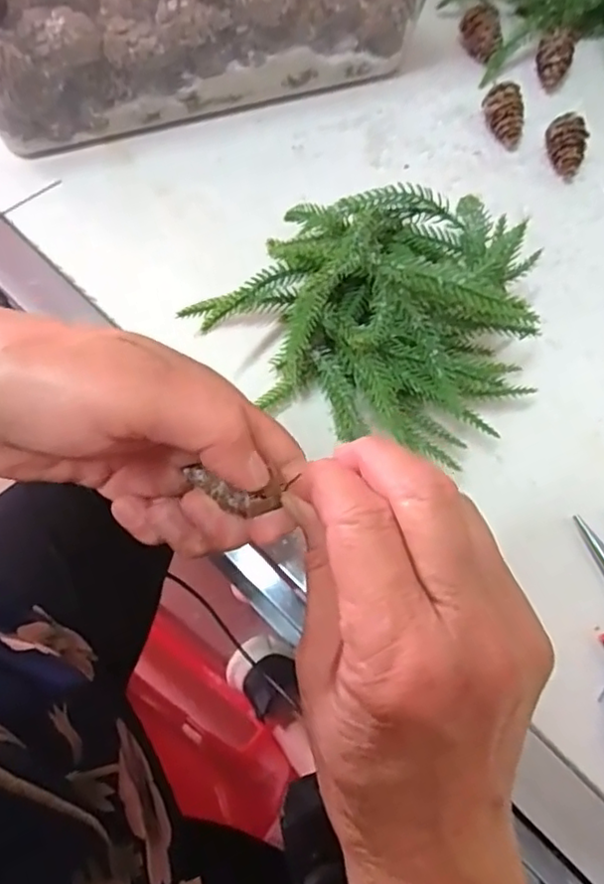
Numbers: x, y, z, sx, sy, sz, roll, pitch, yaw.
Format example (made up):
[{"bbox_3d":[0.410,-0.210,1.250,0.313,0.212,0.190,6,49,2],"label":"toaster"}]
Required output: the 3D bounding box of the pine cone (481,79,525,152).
[{"bbox_3d":[0.122,-0.195,0.375,0.023,0.024,0.029,0,71,-1],"label":"pine cone"}]

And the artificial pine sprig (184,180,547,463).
[{"bbox_3d":[0.035,-0.059,0.297,0.147,0.080,0.111,16,72,4],"label":"artificial pine sprig"}]

